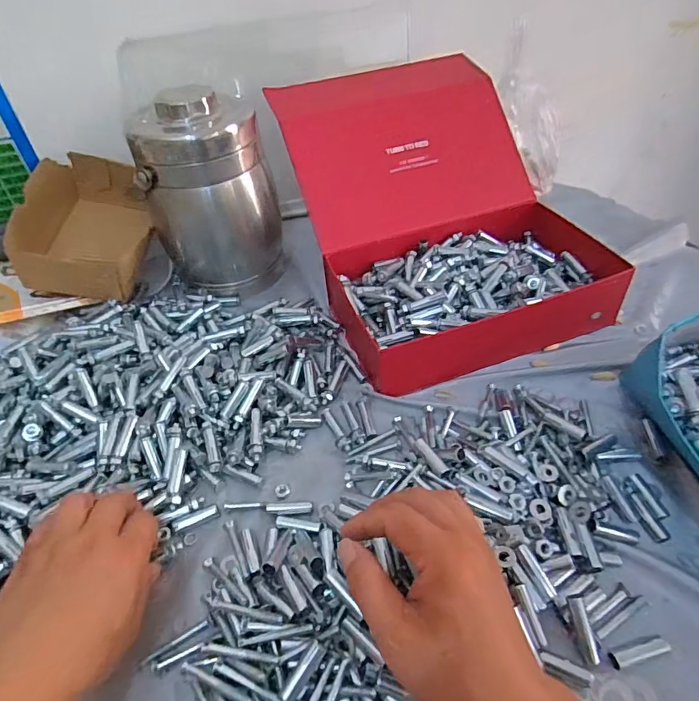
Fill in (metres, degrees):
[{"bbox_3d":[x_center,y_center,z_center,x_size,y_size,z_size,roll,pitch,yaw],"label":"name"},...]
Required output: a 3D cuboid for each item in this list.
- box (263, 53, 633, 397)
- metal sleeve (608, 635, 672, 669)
[{"bbox_3d":[0.102,-0.185,0.581,0.299,0.204,0.382,-17,46,-11],"label":"box"},{"bbox_3d":[0.197,0.206,0.318,0.042,0.007,0.011,-12,45,-7],"label":"metal sleeve"}]

